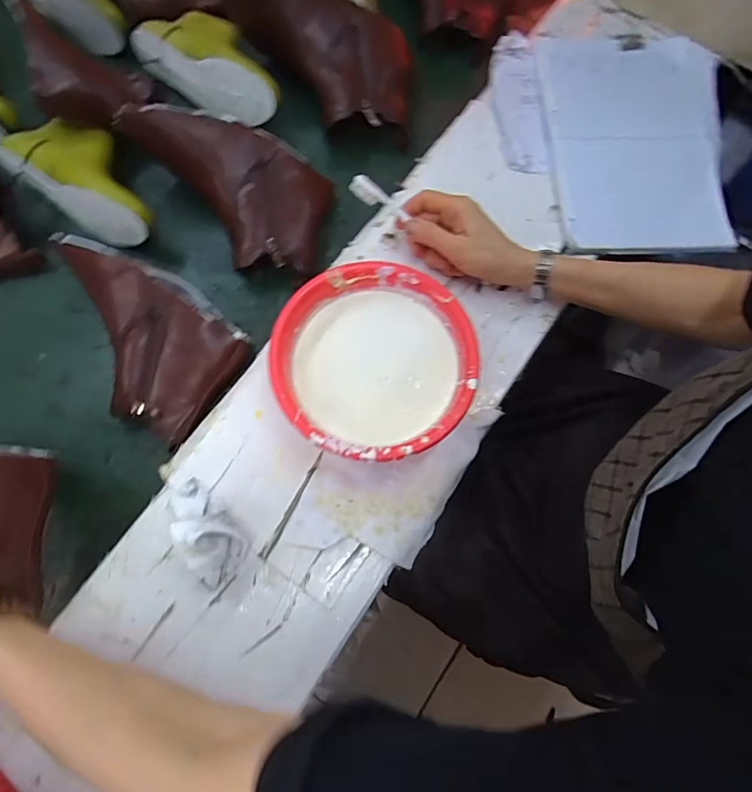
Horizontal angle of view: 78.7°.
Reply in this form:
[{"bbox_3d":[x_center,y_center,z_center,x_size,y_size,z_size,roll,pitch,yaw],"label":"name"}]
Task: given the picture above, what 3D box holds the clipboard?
[{"bbox_3d":[0.334,-0.325,0.576,0.228,0.016,0.323,1,76,0],"label":"clipboard"}]

